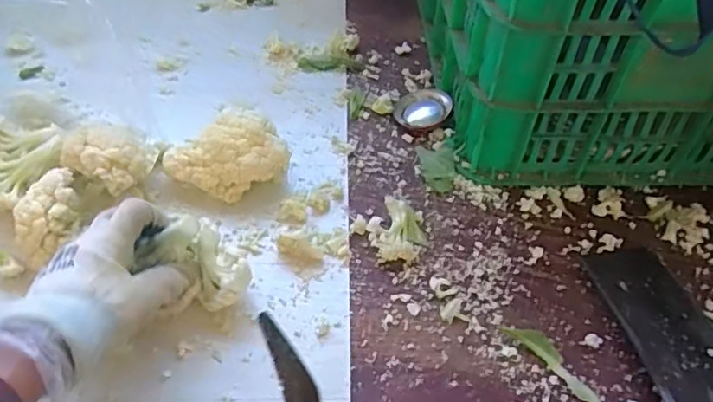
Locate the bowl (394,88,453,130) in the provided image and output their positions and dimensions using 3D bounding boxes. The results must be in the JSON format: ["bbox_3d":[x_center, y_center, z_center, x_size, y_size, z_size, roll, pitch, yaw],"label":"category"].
[{"bbox_3d":[0.078,-0.107,0.661,0.064,0.015,0.064,2,53,12],"label":"bowl"}]

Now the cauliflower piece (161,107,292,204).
[{"bbox_3d":[-0.129,-0.042,0.567,0.119,0.060,0.074,-11,51,-11],"label":"cauliflower piece"}]

